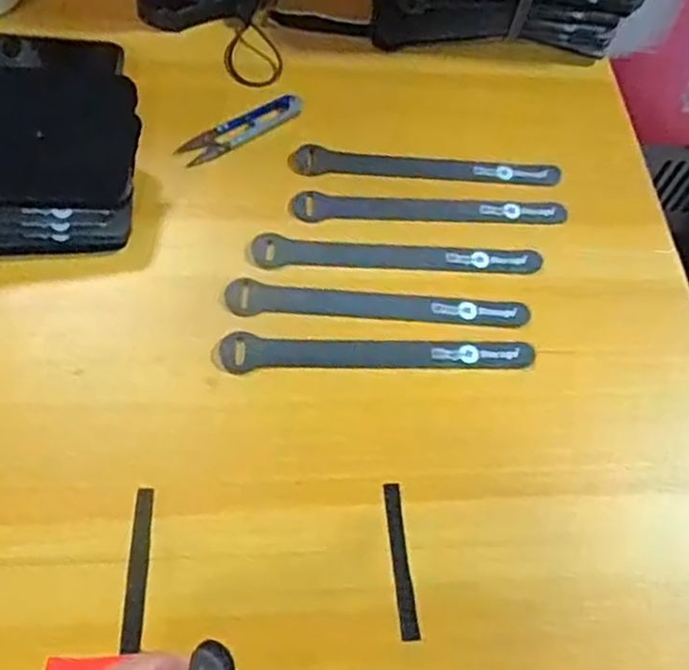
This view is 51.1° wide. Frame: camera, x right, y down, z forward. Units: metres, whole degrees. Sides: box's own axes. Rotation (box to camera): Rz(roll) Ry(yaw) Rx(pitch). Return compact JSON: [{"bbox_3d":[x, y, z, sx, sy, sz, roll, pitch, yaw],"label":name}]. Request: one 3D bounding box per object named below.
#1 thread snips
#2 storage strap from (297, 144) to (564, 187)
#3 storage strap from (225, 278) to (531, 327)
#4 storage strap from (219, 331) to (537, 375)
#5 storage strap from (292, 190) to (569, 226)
[{"bbox_3d":[-0.075,-0.151,0.527,0.100,0.004,0.025,-34,70,-22],"label":"thread snips"},{"bbox_3d":[0.061,-0.125,0.533,0.196,0.009,0.027,2,61,-6],"label":"storage strap"},{"bbox_3d":[0.023,-0.018,0.468,0.193,0.008,0.024,6,61,-4],"label":"storage strap"},{"bbox_3d":[0.022,0.011,0.452,0.194,0.009,0.023,1,61,-7],"label":"storage strap"},{"bbox_3d":[0.061,-0.090,0.513,0.194,0.009,0.024,1,61,-7],"label":"storage strap"}]

